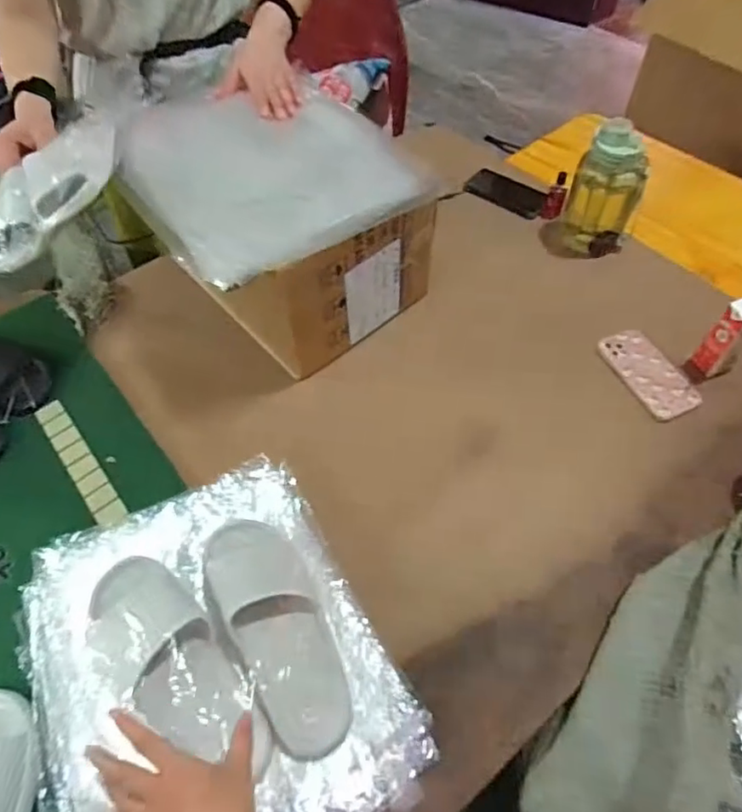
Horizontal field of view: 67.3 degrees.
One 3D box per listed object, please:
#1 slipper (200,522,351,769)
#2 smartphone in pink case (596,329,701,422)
[{"bbox_3d":[-0.107,0.245,0.630,0.108,0.070,0.271,-26,59,-16],"label":"slipper"},{"bbox_3d":[0.419,-0.057,0.847,0.087,0.017,0.164,-21,58,-13],"label":"smartphone in pink case"}]

